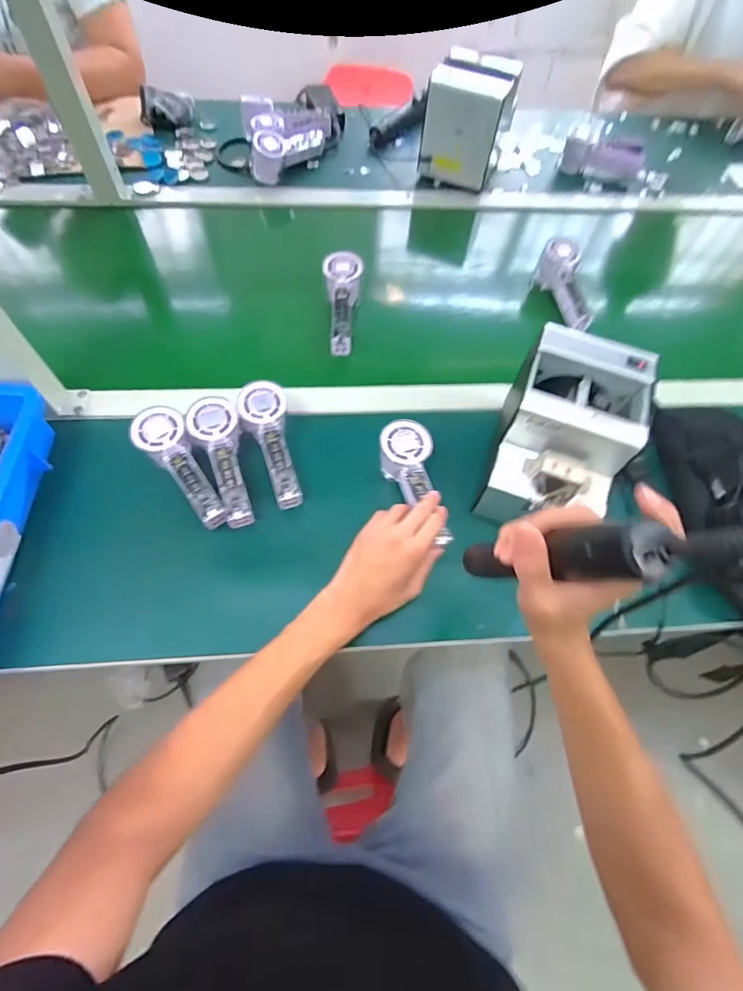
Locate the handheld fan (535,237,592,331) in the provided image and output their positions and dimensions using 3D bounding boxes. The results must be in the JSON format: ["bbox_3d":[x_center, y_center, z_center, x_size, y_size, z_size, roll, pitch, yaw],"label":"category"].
[{"bbox_3d":[0.295,-0.318,0.718,0.054,0.060,0.146,-1,62,-4],"label":"handheld fan"}]

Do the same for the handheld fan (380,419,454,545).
[{"bbox_3d":[0.050,-0.016,0.536,0.062,0.031,0.148,-15,83,-11],"label":"handheld fan"}]

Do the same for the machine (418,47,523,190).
[{"bbox_3d":[0.175,-0.669,0.835,0.126,0.144,0.158,21,63,8],"label":"machine"}]

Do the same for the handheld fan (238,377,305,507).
[{"bbox_3d":[-0.116,-0.060,0.548,0.053,0.031,0.155,-15,79,-11],"label":"handheld fan"}]

